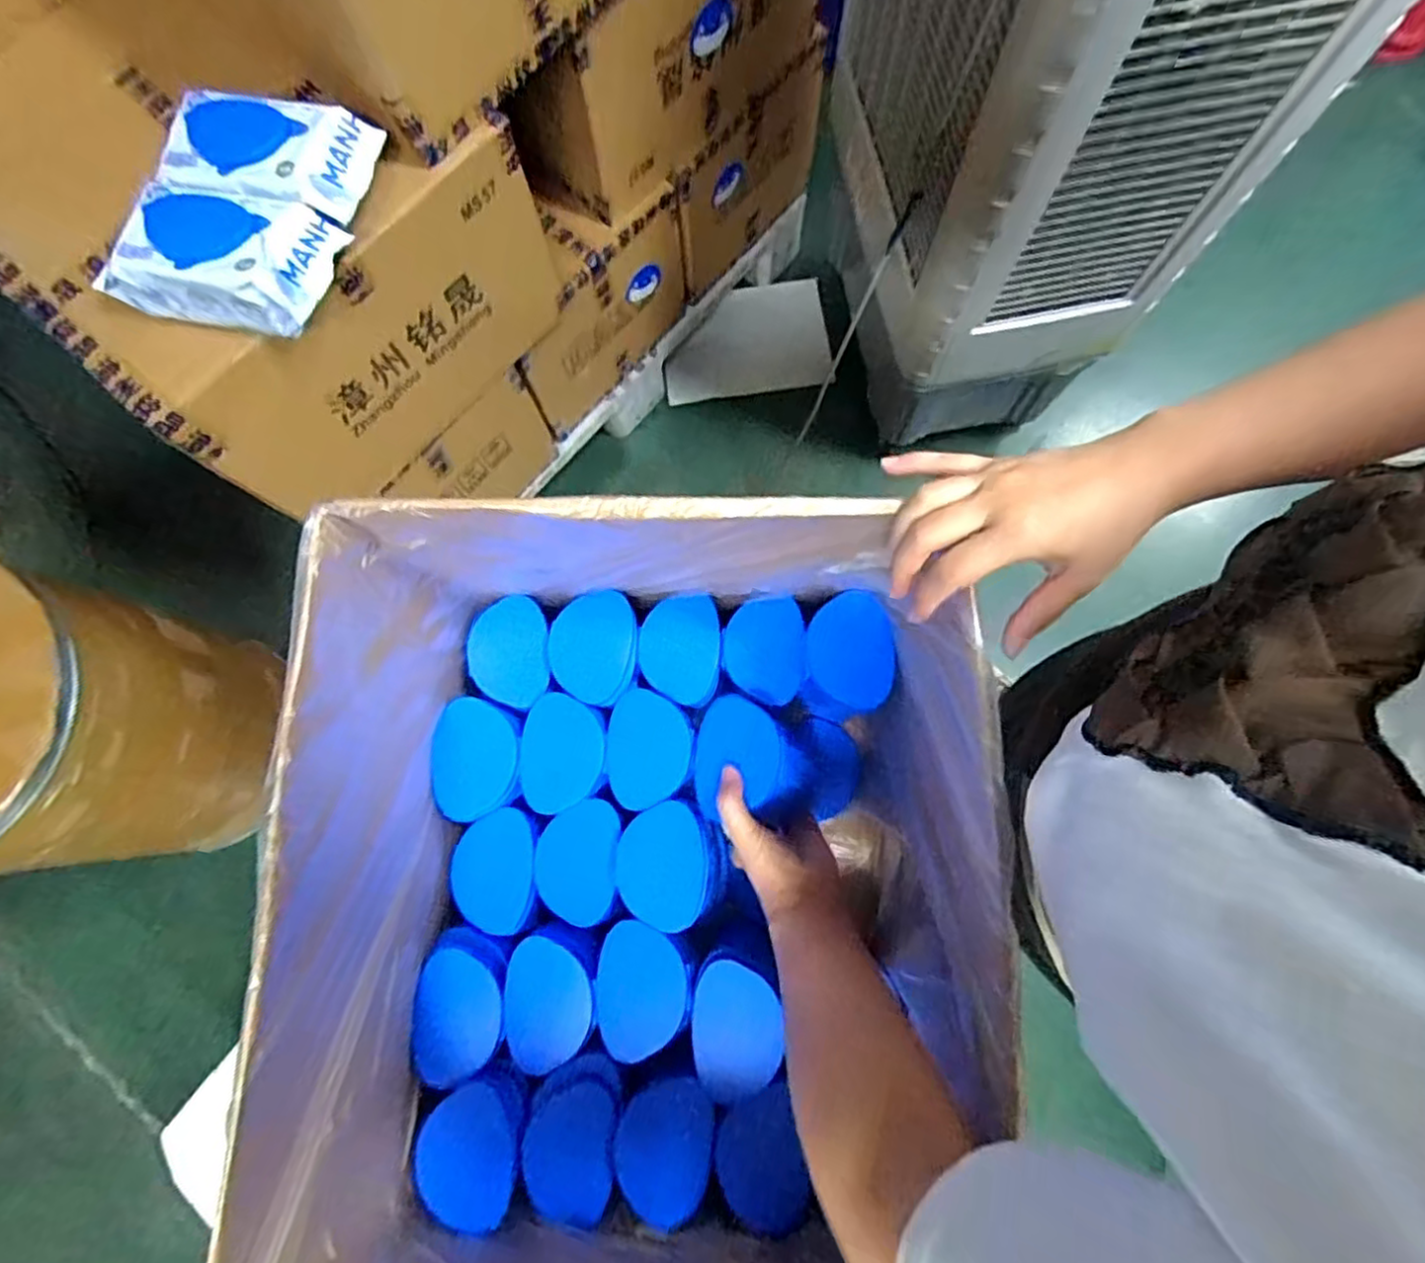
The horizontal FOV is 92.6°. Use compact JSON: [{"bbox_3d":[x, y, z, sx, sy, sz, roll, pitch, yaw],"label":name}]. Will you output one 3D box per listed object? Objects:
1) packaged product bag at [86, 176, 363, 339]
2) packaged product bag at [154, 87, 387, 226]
[{"bbox_3d":[-0.459,-0.352,0.640,0.192,0.059,0.109,10,78,4],"label":"packaged product bag"},{"bbox_3d":[-0.426,-0.458,0.657,0.180,0.040,0.114,7,78,3],"label":"packaged product bag"}]

